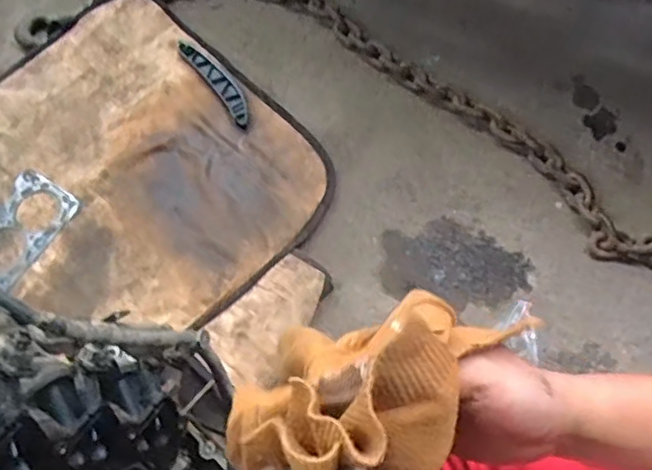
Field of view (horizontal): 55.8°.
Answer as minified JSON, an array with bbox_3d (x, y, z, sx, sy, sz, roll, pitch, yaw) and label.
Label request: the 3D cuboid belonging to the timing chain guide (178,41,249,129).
[{"bbox_3d":[-0.179,-0.253,1.015,0.036,0.016,0.203,-33,67,-13],"label":"timing chain guide"}]

